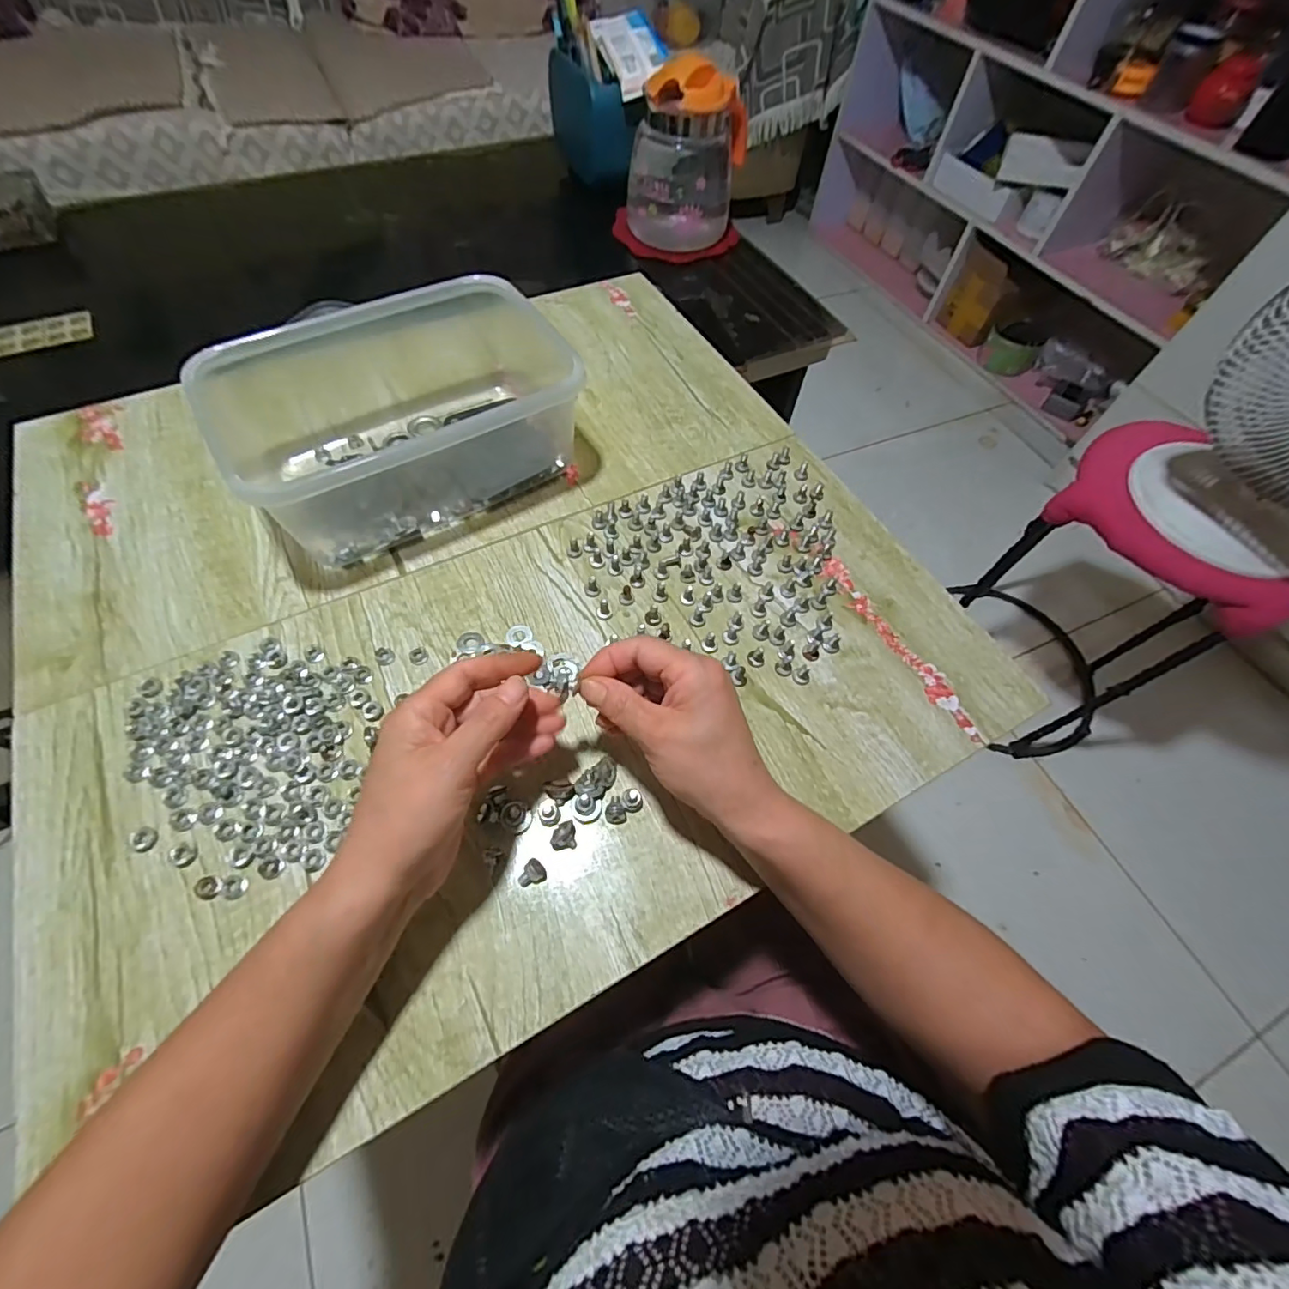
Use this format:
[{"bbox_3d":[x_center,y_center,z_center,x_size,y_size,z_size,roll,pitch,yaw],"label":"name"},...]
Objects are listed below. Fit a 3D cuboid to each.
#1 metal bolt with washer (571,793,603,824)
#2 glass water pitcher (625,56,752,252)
[{"bbox_3d":[-0.034,0.096,0.319,0.017,0.009,0.015,23,62,9],"label":"metal bolt with washer"},{"bbox_3d":[0.064,-0.710,0.789,0.167,0.179,0.149,6,60,-1],"label":"glass water pitcher"}]

